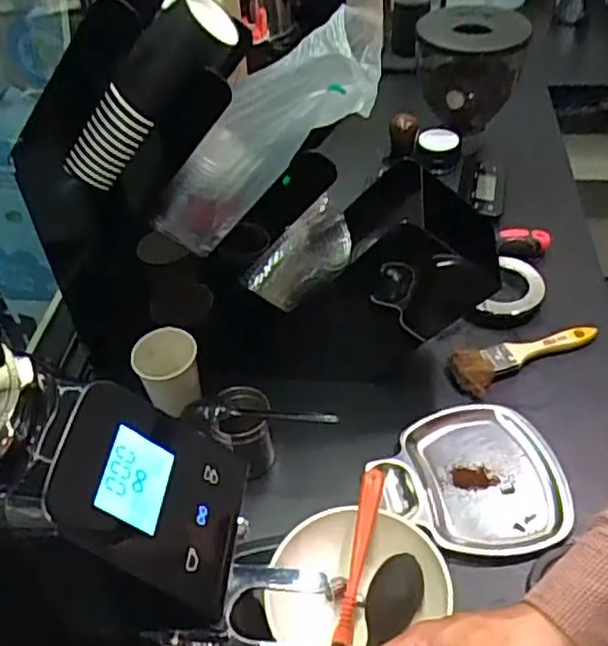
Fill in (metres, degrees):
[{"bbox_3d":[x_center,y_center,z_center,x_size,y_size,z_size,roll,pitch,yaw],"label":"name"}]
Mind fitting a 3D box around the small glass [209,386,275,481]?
[{"bbox_3d":[-0.054,0.105,0.674,0.059,0.079,0.055,1,45,5],"label":"small glass"}]

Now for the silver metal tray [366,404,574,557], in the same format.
[{"bbox_3d":[0.158,0.151,0.672,0.165,0.030,0.157,-5,44,-1],"label":"silver metal tray"}]

